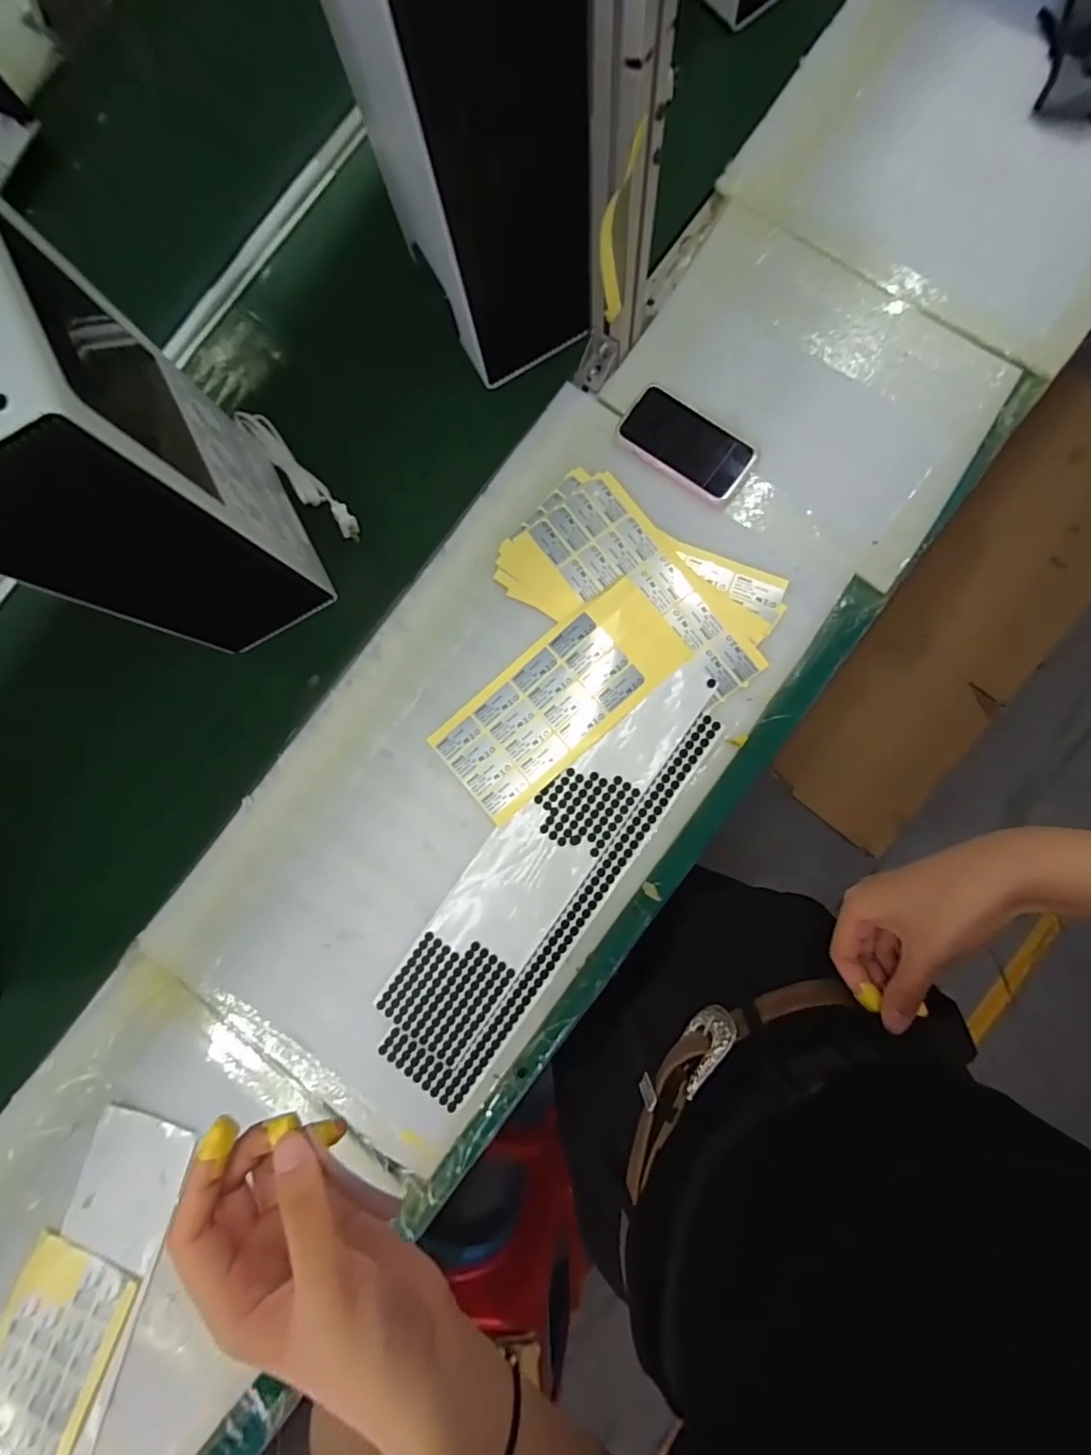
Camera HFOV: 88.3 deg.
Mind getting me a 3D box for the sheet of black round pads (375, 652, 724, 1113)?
[{"bbox_3d":[0.007,0.147,0.596,0.137,0.007,0.516,36,88,7],"label":"sheet of black round pads"}]

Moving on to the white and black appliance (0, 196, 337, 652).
[{"bbox_3d":[-0.362,-0.215,0.489,0.145,0.333,0.199,-27,83,2],"label":"white and black appliance"}]

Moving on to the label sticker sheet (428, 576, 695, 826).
[{"bbox_3d":[0.015,-0.031,0.605,0.276,0.011,0.116,-41,83,1],"label":"label sticker sheet"}]

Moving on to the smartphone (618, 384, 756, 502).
[{"bbox_3d":[0.155,-0.314,0.627,0.145,0.018,0.075,34,94,0],"label":"smartphone"}]

